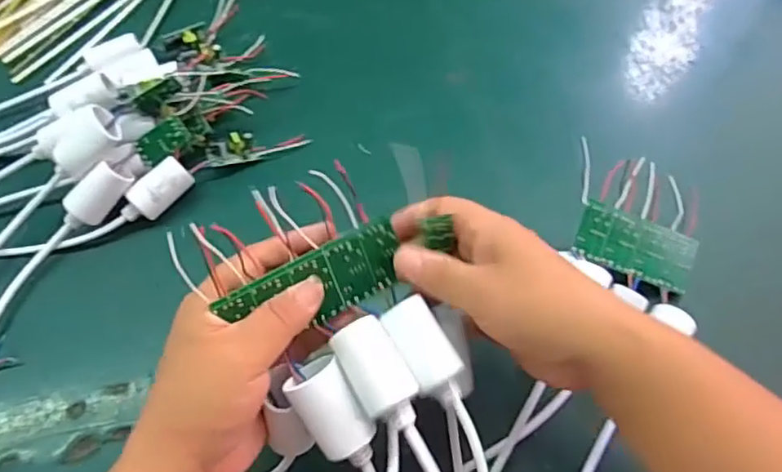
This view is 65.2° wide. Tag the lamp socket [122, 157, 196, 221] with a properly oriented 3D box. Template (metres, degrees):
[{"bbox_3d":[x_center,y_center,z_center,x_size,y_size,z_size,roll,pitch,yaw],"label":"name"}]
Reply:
[{"bbox_3d":[-0.170,-0.031,0.450,0.023,0.025,0.055,33,69,18],"label":"lamp socket"}]

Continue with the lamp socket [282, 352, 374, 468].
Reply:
[{"bbox_3d":[-0.028,0.086,0.297,0.028,0.032,0.051,-30,65,-12],"label":"lamp socket"}]

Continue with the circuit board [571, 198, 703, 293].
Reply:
[{"bbox_3d":[0.162,0.007,0.405,0.079,0.004,0.040,20,81,-2],"label":"circuit board"}]

